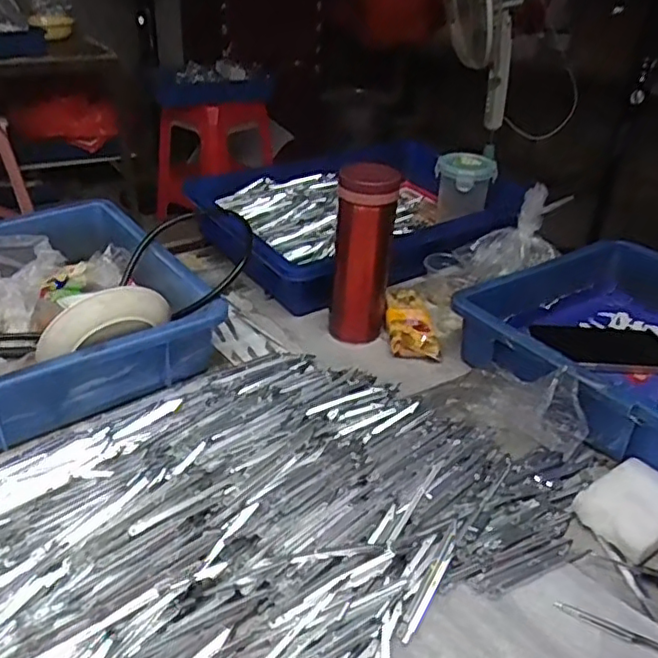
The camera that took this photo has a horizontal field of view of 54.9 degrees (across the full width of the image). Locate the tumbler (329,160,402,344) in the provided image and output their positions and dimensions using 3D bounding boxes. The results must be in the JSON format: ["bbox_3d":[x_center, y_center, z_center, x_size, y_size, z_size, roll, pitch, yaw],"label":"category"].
[{"bbox_3d":[0.036,-0.080,0.661,0.060,0.189,0.055,4,32,-3],"label":"tumbler"}]

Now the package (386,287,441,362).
[{"bbox_3d":[0.091,-0.011,0.715,0.052,0.024,0.119,2,32,-3],"label":"package"}]

